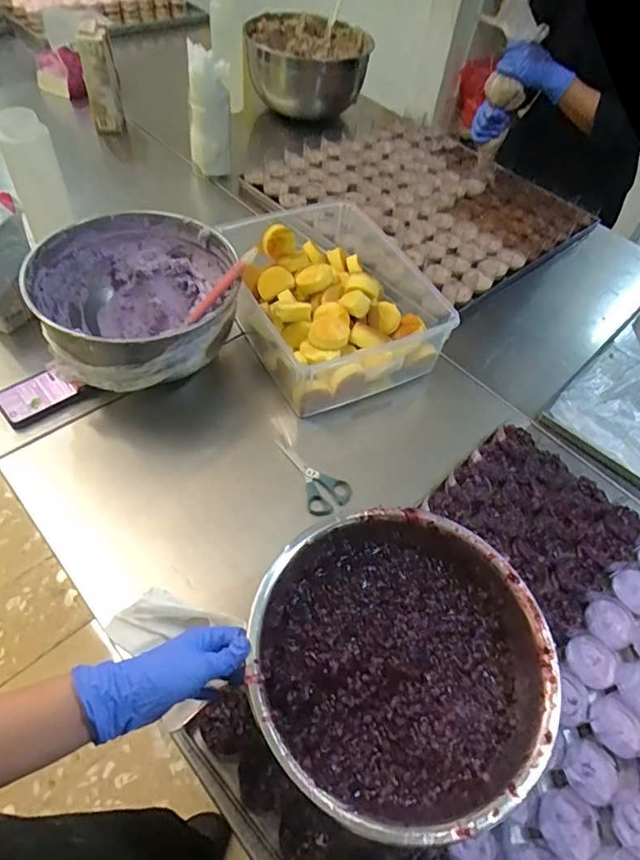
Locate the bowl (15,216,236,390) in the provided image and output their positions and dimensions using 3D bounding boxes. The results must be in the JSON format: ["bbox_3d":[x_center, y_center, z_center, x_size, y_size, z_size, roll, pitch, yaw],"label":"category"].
[{"bbox_3d":[-0.271,-0.191,0.806,0.287,0.144,0.287,3,53,-4],"label":"bowl"}]

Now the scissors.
[{"bbox_3d":[-0.013,0.059,0.762,0.066,0.009,0.143,-23,59,-22],"label":"scissors"}]

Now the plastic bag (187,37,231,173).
[{"bbox_3d":[-0.233,-0.663,1.110,0.087,0.243,0.101,-6,52,-11],"label":"plastic bag"}]

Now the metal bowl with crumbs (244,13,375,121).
[{"bbox_3d":[-0.032,-0.943,1.363,0.284,0.167,0.231,21,52,11],"label":"metal bowl with crumbs"}]

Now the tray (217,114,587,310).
[{"bbox_3d":[0.224,-0.527,1.168,0.556,0.057,0.592,-35,64,-27],"label":"tray"}]

